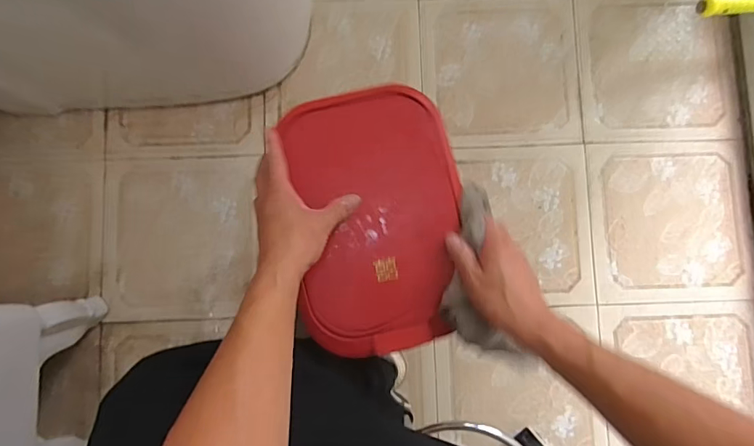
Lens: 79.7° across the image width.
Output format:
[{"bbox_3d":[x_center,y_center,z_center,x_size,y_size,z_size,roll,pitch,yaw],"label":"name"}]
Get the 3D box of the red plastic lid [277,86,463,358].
[{"bbox_3d":[0.001,-0.006,0.504,0.181,0.022,0.286,-7,86,-1],"label":"red plastic lid"}]

